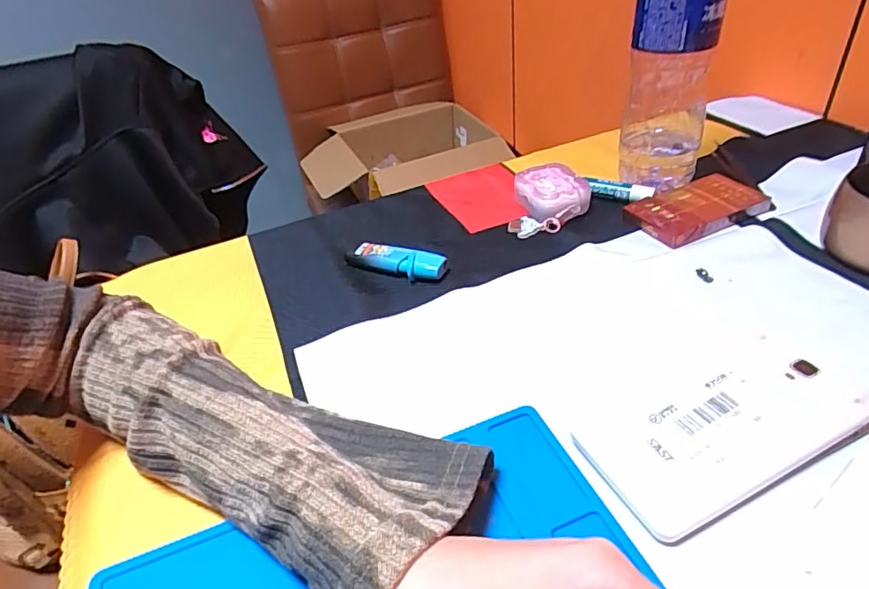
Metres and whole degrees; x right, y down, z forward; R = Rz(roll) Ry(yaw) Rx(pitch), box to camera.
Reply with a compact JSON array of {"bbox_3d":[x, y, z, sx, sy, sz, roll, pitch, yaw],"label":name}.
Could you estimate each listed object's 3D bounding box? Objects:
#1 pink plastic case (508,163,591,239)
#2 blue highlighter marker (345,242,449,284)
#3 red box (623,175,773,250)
[{"bbox_3d":[0.099,-0.083,0.466,0.063,0.027,0.075,2,38,15],"label":"pink plastic case"},{"bbox_3d":[-0.031,-0.025,0.423,0.081,0.015,0.021,11,41,26],"label":"blue highlighter marker"},{"bbox_3d":[0.212,-0.071,0.438,0.099,0.015,0.055,-21,38,-15],"label":"red box"}]

